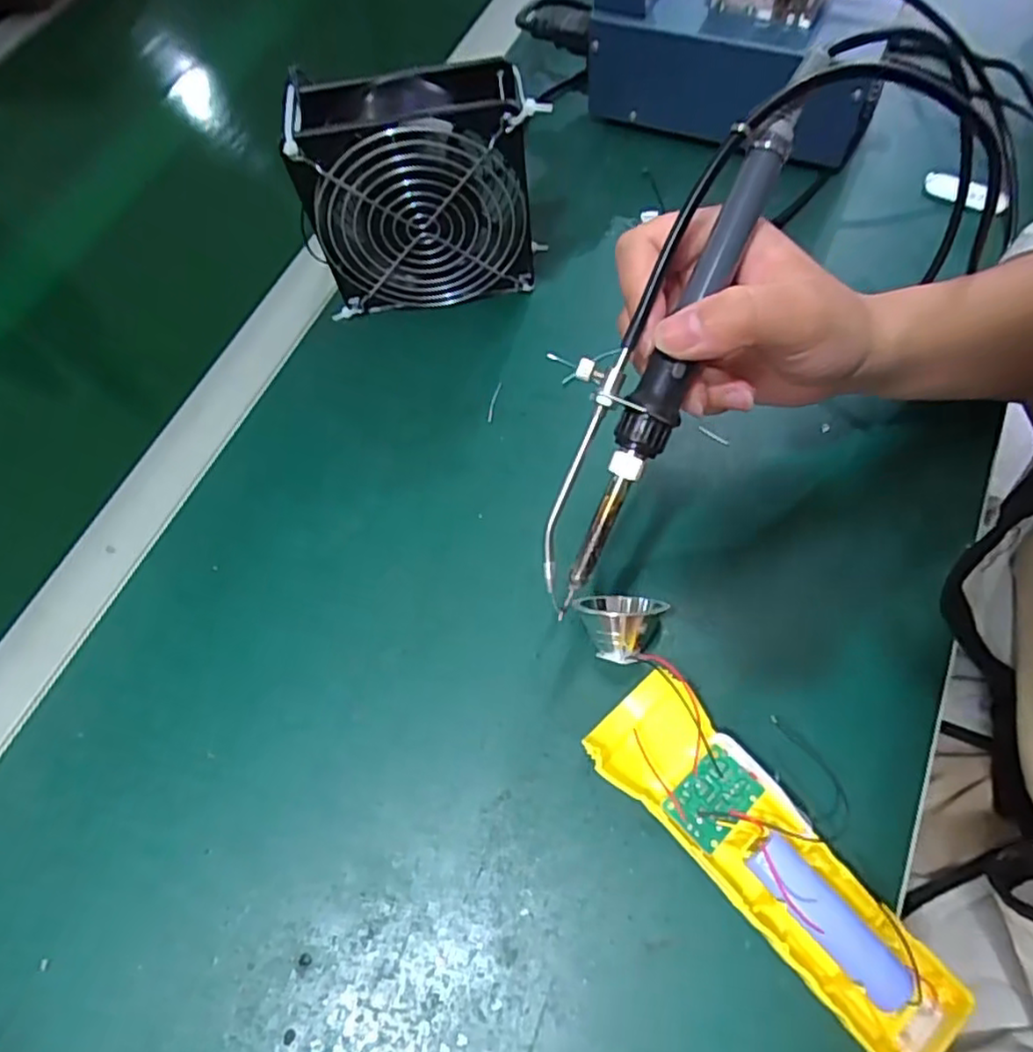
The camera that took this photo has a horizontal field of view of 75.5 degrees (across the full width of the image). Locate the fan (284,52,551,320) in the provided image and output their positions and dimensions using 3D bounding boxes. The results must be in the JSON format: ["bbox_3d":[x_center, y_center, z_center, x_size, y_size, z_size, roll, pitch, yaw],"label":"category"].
[{"bbox_3d":[-0.052,-0.187,0.383,0.127,0.122,0.048,-8,65,1],"label":"fan"}]

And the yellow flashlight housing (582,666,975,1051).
[{"bbox_3d":[0.102,0.135,0.271,0.048,0.037,0.164,-40,67,-13],"label":"yellow flashlight housing"}]

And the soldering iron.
[{"bbox_3d":[0.052,-0.071,0.241,0.036,0.020,0.203,27,98,13],"label":"soldering iron"}]

